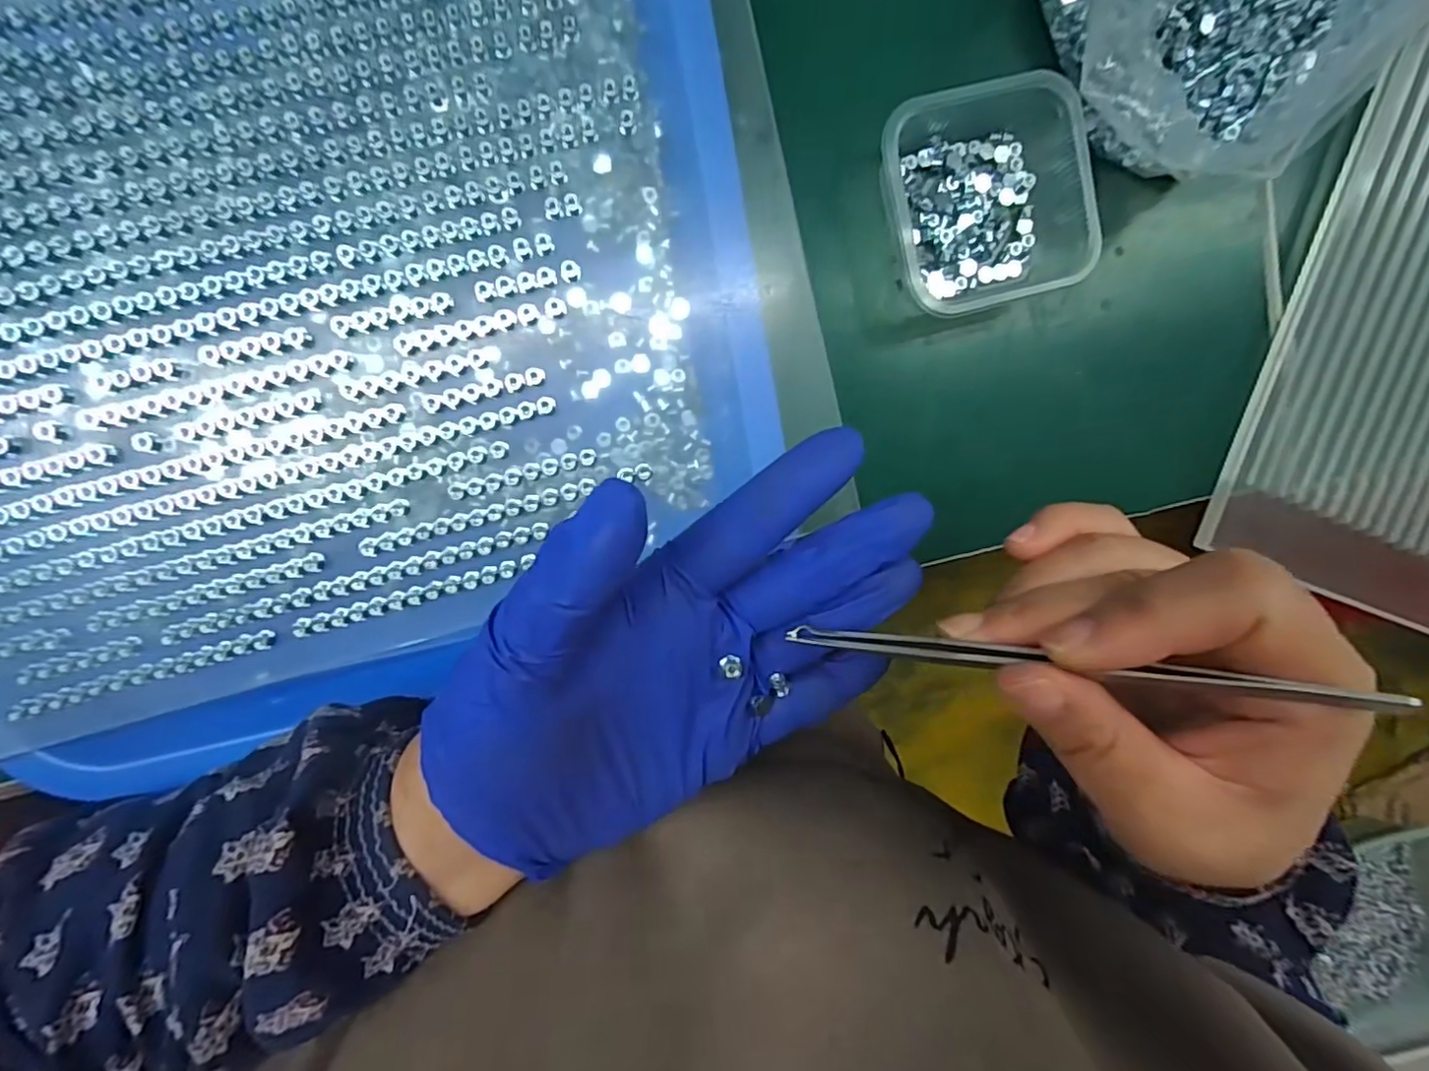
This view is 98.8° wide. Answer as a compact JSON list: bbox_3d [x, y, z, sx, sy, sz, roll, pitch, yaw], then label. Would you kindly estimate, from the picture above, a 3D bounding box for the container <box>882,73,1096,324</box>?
[{"bbox_3d":[0.108,-0.137,0.251,0.081,0.031,0.085,-20,98,-5],"label":"container"}]

